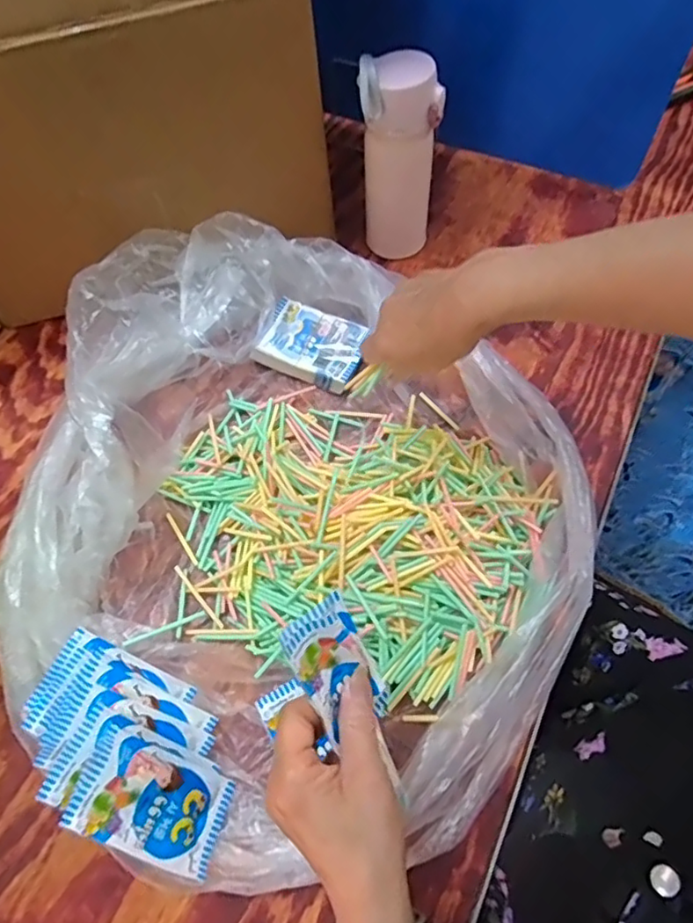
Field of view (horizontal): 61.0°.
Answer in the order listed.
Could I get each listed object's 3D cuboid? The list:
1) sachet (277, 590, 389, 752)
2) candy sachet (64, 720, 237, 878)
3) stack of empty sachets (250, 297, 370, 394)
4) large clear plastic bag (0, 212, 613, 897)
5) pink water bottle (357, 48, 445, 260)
[{"bbox_3d":[-0.006,0.122,0.345,0.049,0.013,0.077,-29,102,-34],"label":"sachet"},{"bbox_3d":[-0.128,0.232,0.405,0.102,0.013,0.066,38,45,-19],"label":"candy sachet"},{"bbox_3d":[-0.033,-0.118,0.601,0.103,0.027,0.071,21,67,13],"label":"stack of empty sachets"},{"bbox_3d":[-0.070,0.033,0.490,0.519,0.106,0.478,36,70,18],"label":"large clear plastic bag"},{"bbox_3d":[0.054,-0.303,0.604,0.075,0.195,0.064,12,65,9],"label":"pink water bottle"}]

